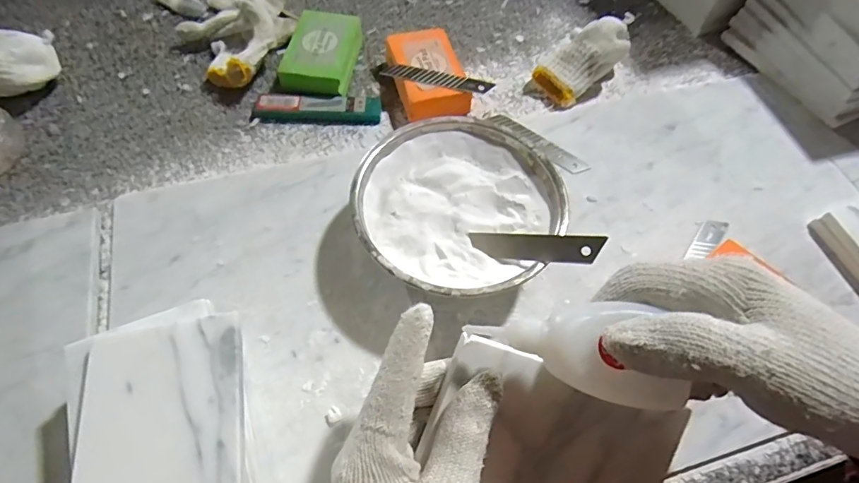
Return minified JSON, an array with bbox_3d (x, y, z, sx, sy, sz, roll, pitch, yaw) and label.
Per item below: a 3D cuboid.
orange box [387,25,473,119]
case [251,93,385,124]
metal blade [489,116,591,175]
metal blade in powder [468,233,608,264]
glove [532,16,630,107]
[{"bbox_3d":[-0.003,-0.156,0.451,0.063,0.033,0.097,-12,60,-10],"label":"orange box"},{"bbox_3d":[-0.102,-0.122,0.436,0.113,0.013,0.025,0,59,-2],"label":"case"},{"bbox_3d":[0.097,-0.089,0.426,0.098,0.004,0.017,37,71,20],"label":"metal blade"},{"bbox_3d":[0.067,0.004,0.308,0.088,0.004,0.017,3,96,34],"label":"metal blade in powder"},{"bbox_3d":[0.150,-0.173,0.455,0.088,0.057,0.050,-32,65,-20],"label":"glove"}]

